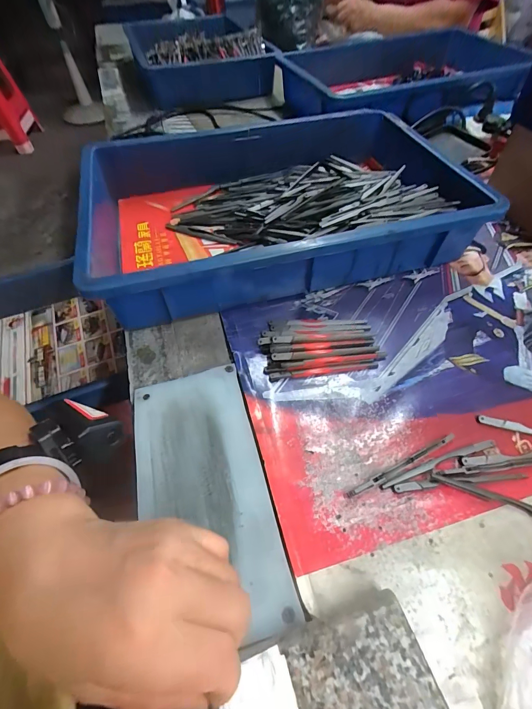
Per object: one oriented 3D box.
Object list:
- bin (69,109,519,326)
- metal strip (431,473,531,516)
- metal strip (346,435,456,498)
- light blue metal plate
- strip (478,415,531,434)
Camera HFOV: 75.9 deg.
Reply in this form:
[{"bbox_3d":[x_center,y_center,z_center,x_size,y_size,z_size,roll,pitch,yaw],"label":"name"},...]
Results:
[{"bbox_3d":[0.003,-0.195,0.427,0.409,0.077,0.305,-14,55,-9],"label":"bin"},{"bbox_3d":[0.175,0.107,0.251,0.101,0.005,0.009,19,56,14],"label":"metal strip"},{"bbox_3d":[0.107,0.086,0.267,0.103,0.005,0.006,-23,57,-15],"label":"metal strip"},{"bbox_3d":[-0.049,0.098,0.257,0.093,0.009,0.195,-13,55,-9],"label":"light blue metal plate"},{"bbox_3d":[0.230,0.064,0.283,0.100,0.004,0.008,11,55,9],"label":"strip"}]

